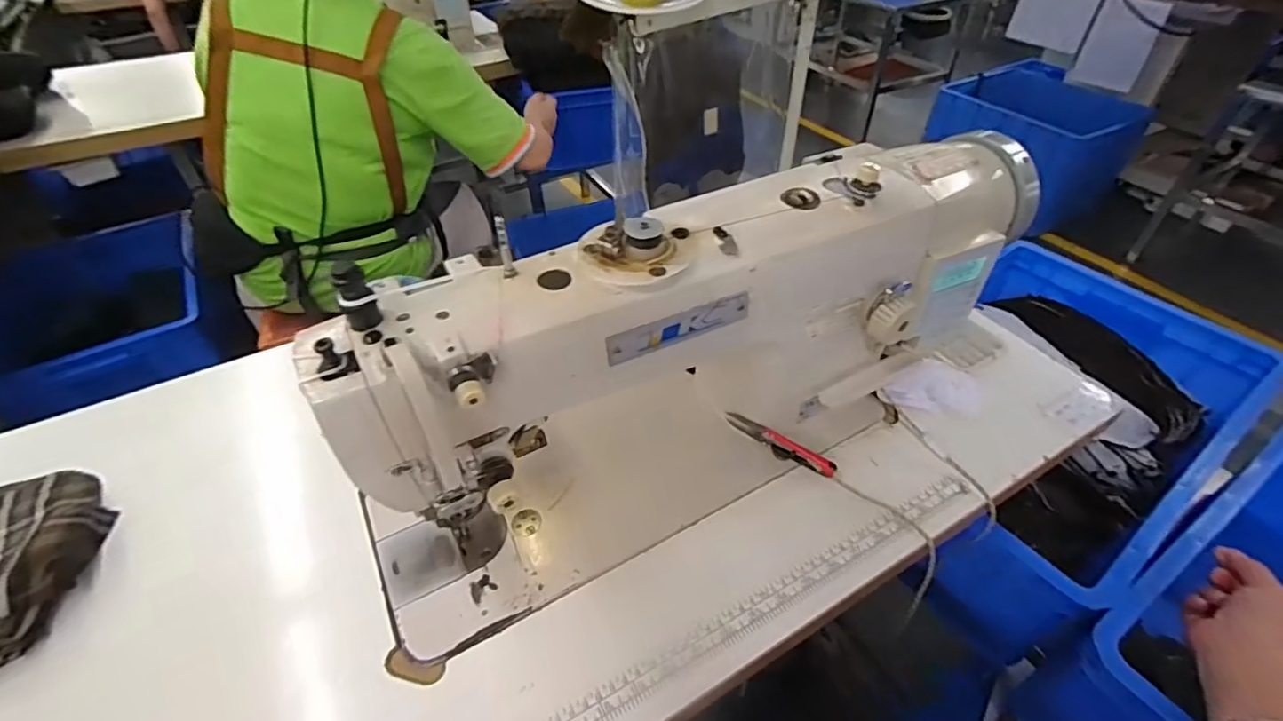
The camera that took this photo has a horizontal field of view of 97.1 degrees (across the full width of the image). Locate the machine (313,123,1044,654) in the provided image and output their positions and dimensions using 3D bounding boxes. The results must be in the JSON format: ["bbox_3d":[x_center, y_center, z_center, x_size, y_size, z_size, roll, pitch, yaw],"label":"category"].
[{"bbox_3d":[0.064,-0.015,0.468,0.601,0.236,0.164,-22,50,-19],"label":"machine"}]

